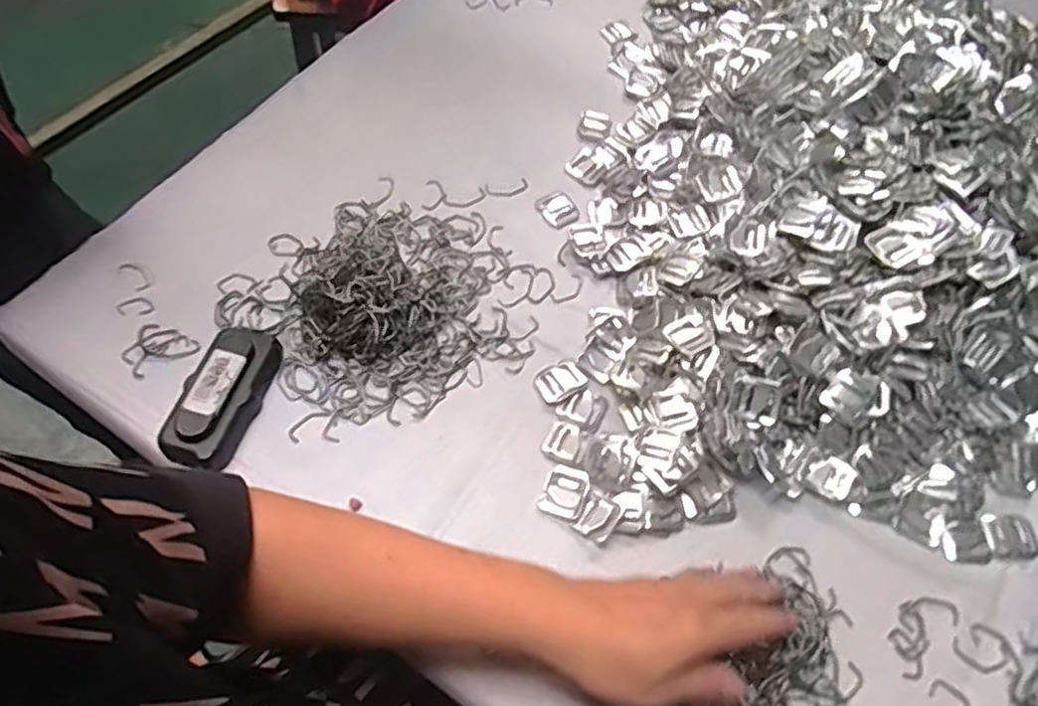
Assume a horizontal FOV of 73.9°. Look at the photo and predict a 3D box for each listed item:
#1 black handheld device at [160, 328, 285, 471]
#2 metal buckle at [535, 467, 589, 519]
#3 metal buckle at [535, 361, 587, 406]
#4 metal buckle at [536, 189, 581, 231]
[{"bbox_3d":[-0.209,0.028,0.488,0.047,0.028,0.107,14,60,5],"label":"black handheld device"},{"bbox_3d":[0.032,0.096,0.477,0.029,0.004,0.036,24,62,10],"label":"metal buckle"},{"bbox_3d":[0.031,0.022,0.521,0.035,0.004,0.026,-24,64,-16],"label":"metal buckle"},{"bbox_3d":[0.035,-0.126,0.605,0.032,0.004,0.040,-26,65,-17],"label":"metal buckle"}]

